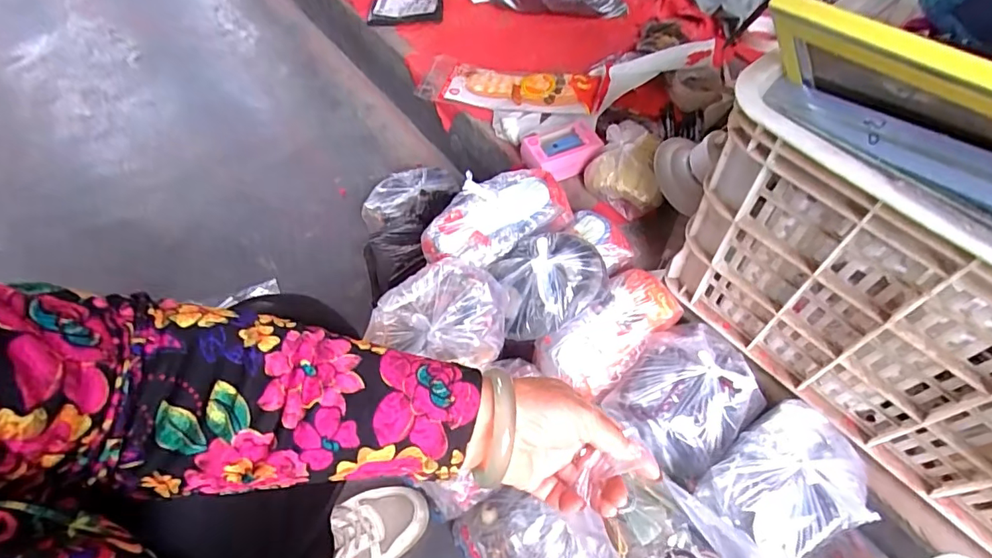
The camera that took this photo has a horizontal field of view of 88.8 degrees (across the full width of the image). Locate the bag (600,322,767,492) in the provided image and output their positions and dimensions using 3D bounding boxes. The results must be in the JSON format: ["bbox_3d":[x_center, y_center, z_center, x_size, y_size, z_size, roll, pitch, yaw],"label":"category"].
[{"bbox_3d":[0.212,0.125,0.560,0.160,0.066,0.129,-37,63,-20],"label":"bag"}]

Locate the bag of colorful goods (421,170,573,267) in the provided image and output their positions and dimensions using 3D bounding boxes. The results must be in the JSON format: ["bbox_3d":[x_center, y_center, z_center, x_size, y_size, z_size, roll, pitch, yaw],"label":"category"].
[{"bbox_3d":[0.000,-0.078,0.634,0.189,0.062,0.090,-25,59,-14],"label":"bag of colorful goods"}]

